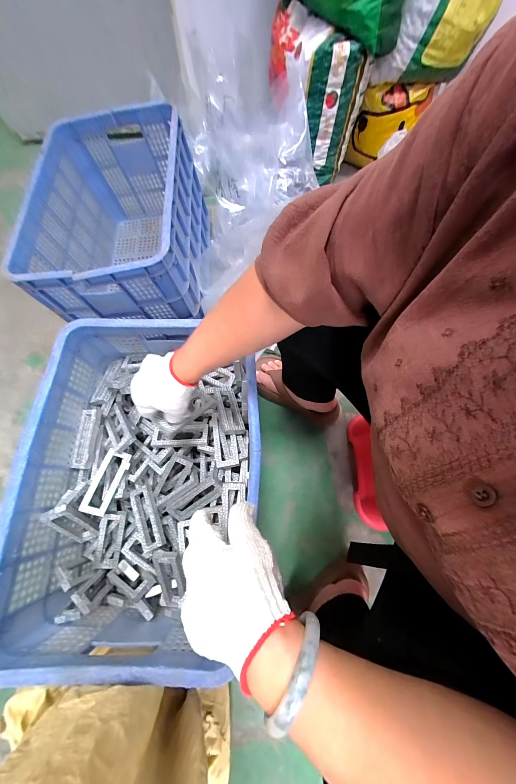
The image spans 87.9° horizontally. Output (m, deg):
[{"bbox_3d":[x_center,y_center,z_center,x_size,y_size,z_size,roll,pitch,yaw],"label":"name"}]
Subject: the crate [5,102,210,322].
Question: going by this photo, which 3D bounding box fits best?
[{"bbox_3d":[-0.334,-0.414,0.715,0.356,0.300,0.516,-1,69,0],"label":"crate"}]

